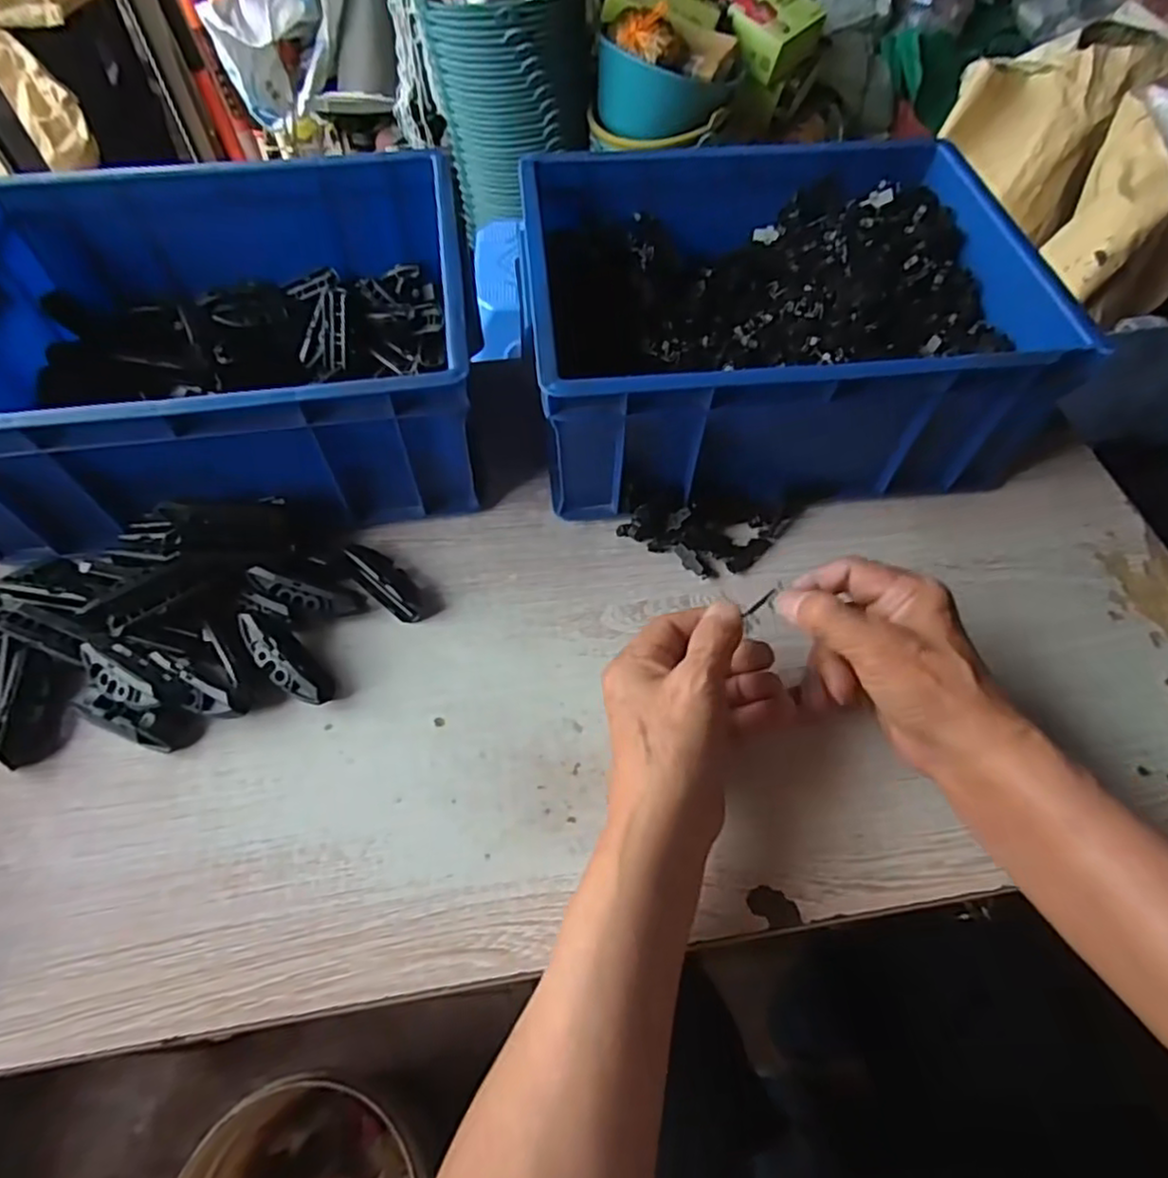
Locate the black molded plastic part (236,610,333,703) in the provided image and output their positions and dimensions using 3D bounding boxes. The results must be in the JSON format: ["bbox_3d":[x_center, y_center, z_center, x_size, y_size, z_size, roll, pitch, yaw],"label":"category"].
[{"bbox_3d":[-0.179,0.041,0.405,0.069,0.020,0.027,46,66,-1],"label":"black molded plastic part"}]

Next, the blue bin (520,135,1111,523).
[{"bbox_3d":[0.129,-0.203,0.499,0.327,0.115,0.262,-4,58,-4],"label":"blue bin"}]

